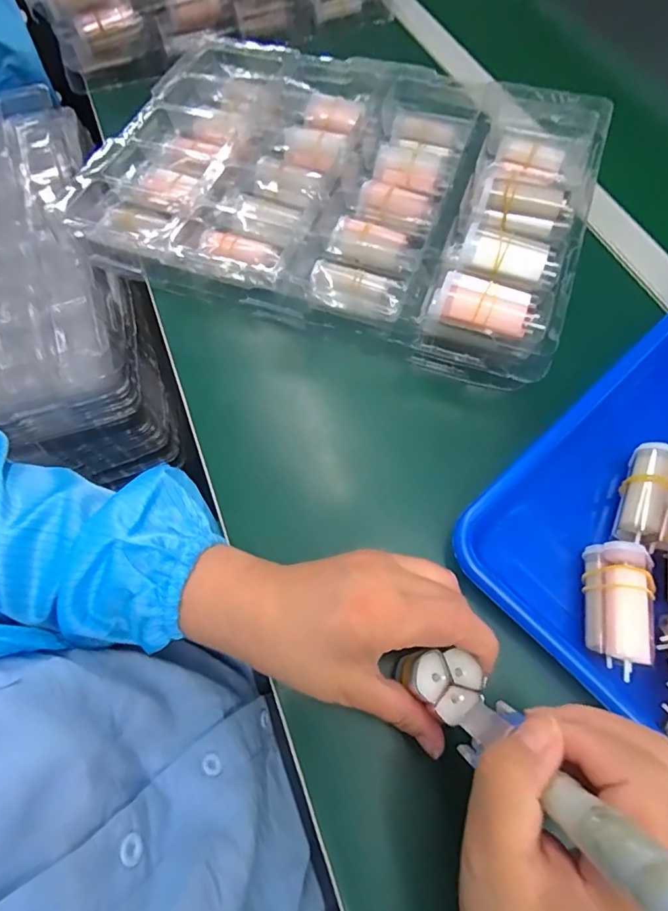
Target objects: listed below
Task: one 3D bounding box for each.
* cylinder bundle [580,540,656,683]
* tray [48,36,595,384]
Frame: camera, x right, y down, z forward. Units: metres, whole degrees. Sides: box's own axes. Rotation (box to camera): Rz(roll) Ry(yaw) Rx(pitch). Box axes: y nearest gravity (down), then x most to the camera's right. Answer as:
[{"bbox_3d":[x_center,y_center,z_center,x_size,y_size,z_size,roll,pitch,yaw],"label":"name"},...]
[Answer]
[{"bbox_3d":[0.164,0.086,0.278,0.030,0.022,0.070,8,65,5],"label":"cylinder bundle"},{"bbox_3d":[0.006,-0.245,0.425,0.407,0.054,0.290,19,66,10],"label":"tray"}]

